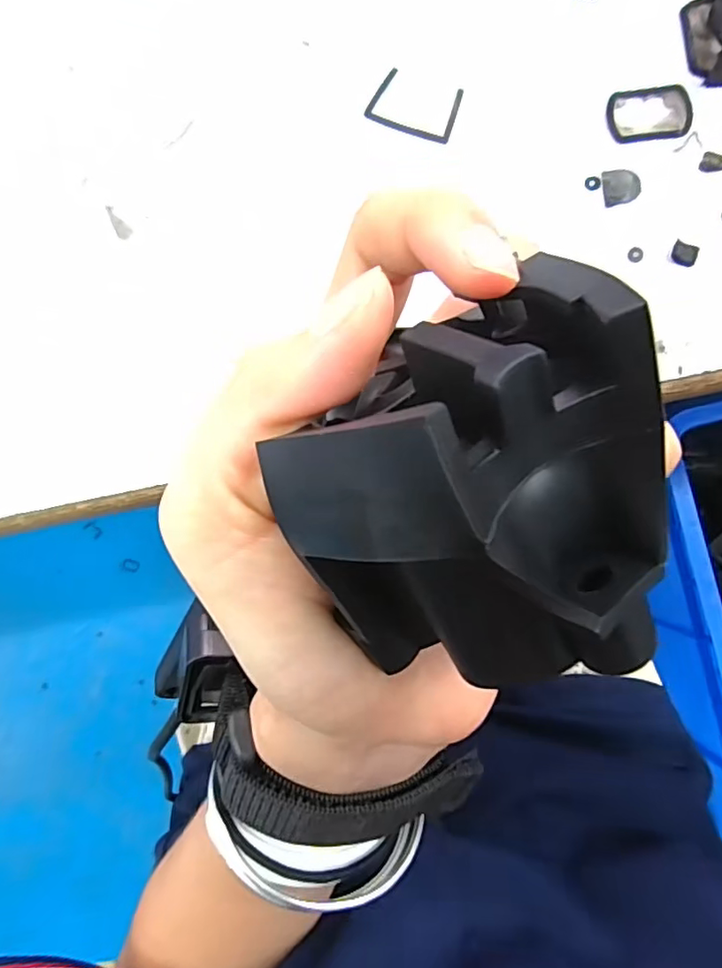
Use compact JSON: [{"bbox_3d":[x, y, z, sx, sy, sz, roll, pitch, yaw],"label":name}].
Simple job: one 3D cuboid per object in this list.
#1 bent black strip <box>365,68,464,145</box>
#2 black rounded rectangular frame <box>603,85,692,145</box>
[{"bbox_3d":[0.017,-0.117,0.174,0.027,0.004,0.018,22,88,4],"label":"bent black strip"},{"bbox_3d":[0.087,-0.112,0.169,0.025,0.004,0.016,-5,86,2],"label":"black rounded rectangular frame"}]

